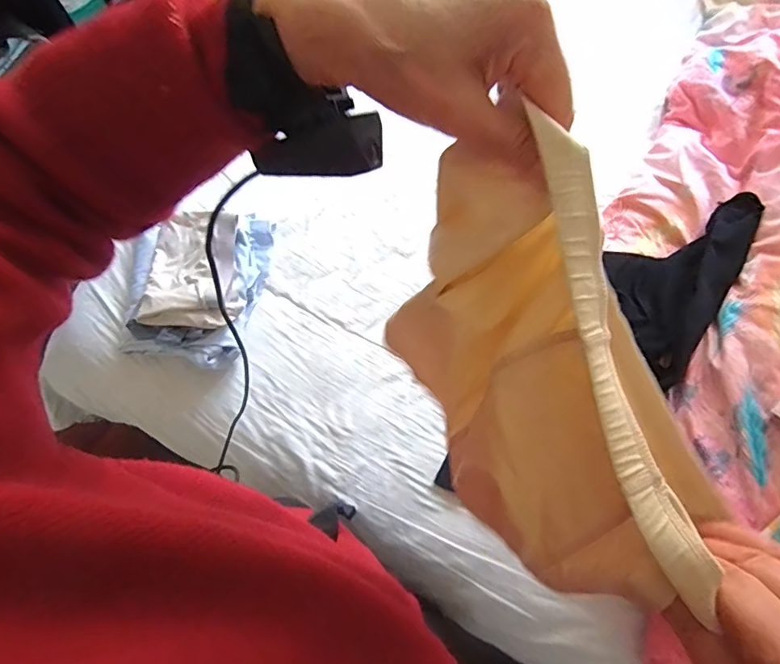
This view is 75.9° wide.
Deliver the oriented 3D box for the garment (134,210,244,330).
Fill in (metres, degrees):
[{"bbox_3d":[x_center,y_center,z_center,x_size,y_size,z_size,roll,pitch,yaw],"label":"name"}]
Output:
[{"bbox_3d":[-0.326,-0.107,0.833,0.161,0.038,0.213,3,71,1],"label":"garment"}]

